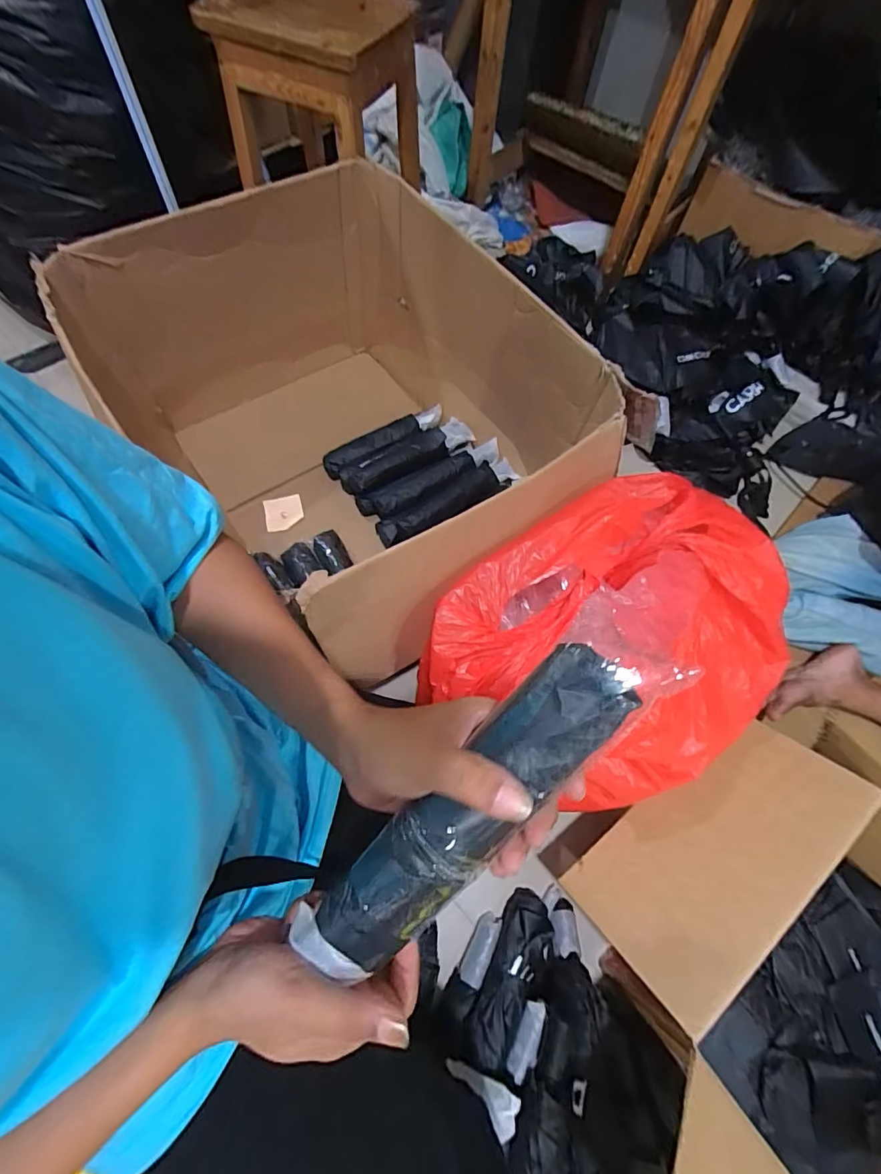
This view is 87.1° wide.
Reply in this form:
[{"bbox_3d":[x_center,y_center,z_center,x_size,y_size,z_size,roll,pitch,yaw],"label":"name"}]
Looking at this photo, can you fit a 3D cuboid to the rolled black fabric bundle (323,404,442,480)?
[{"bbox_3d":[-0.120,-0.324,1.008,0.291,0.044,0.063,-34,72,-17],"label":"rolled black fabric bundle"}]

